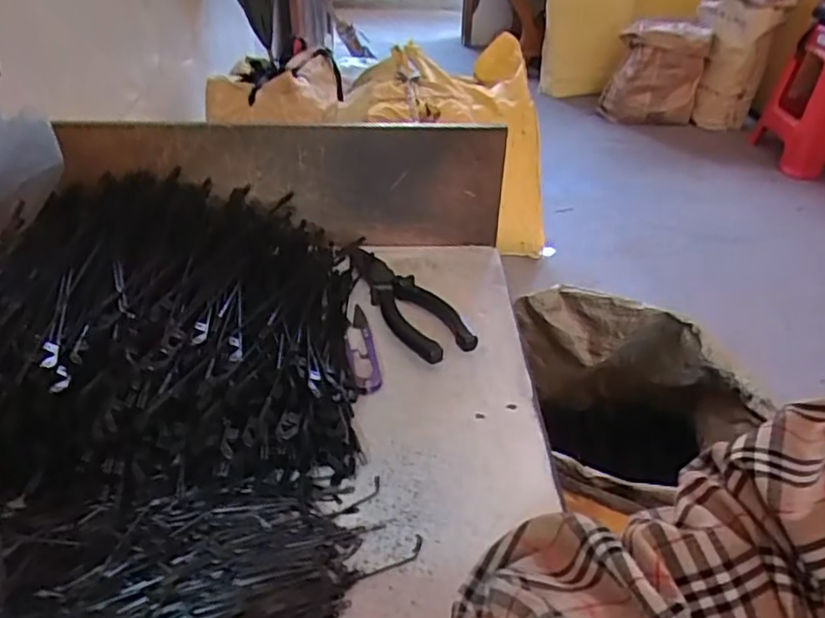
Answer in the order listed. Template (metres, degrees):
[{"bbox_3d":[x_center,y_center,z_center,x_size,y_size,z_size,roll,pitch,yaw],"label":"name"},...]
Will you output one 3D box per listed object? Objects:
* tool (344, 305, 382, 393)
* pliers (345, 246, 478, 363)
[{"bbox_3d":[-0.038,0.026,0.482,0.023,0.013,0.102,-5,37,-9],"label":"tool"},{"bbox_3d":[-0.007,-0.011,0.522,0.050,0.018,0.167,-15,39,-21],"label":"pliers"}]

